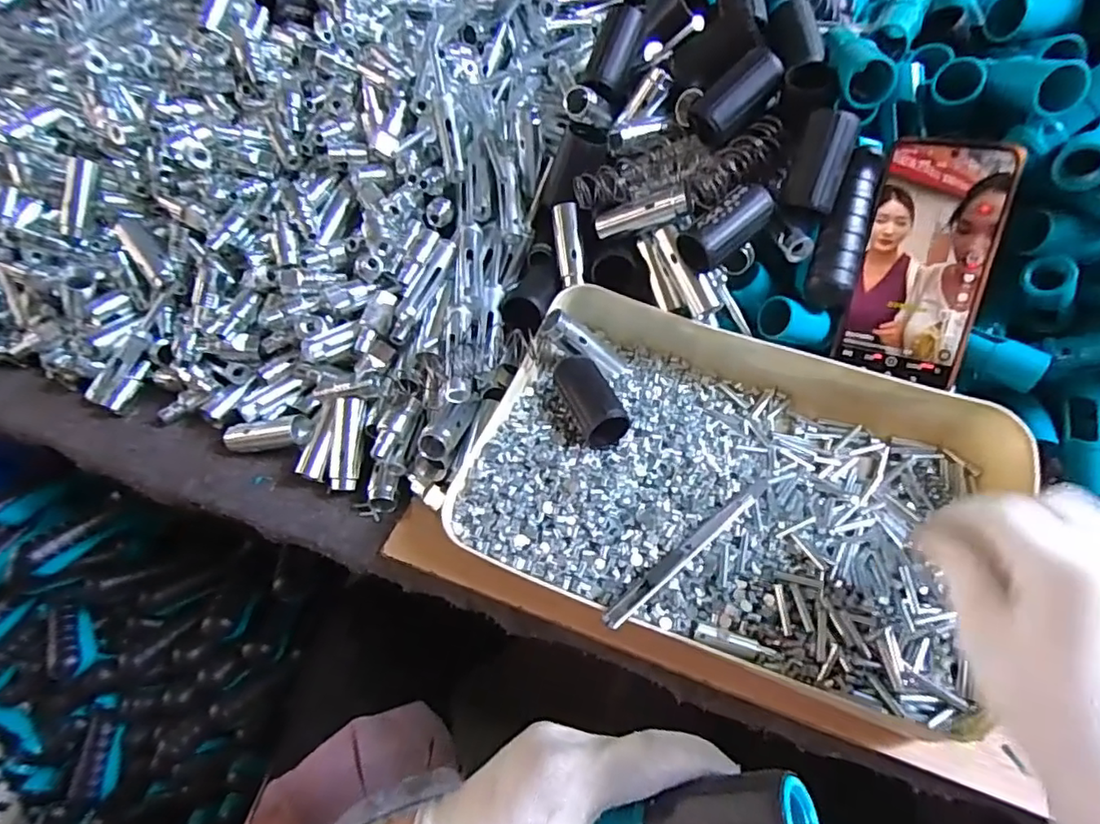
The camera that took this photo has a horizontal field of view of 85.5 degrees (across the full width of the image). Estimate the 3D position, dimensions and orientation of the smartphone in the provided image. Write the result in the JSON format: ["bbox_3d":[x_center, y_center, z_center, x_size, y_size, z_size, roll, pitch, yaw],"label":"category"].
[{"bbox_3d":[0.251,-0.101,0.400,0.076,0.155,0.004,16,10,23],"label":"smartphone"}]

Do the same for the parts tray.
[{"bbox_3d":[0.121,0.038,0.390,0.329,0.061,0.240,17,55,17],"label":"parts tray"}]

